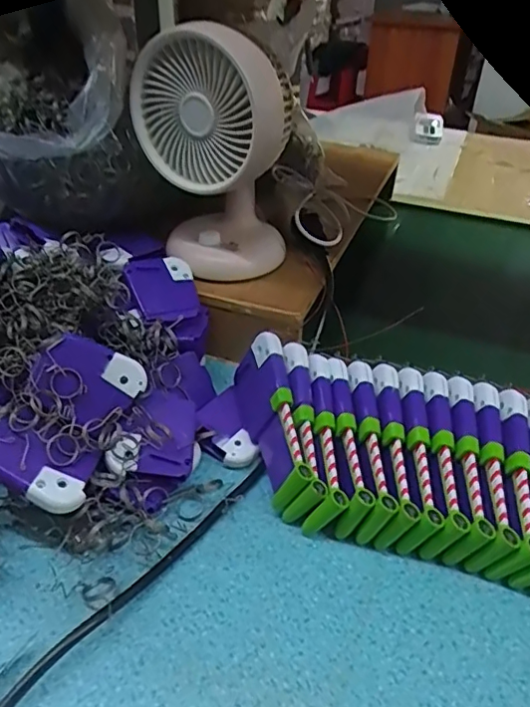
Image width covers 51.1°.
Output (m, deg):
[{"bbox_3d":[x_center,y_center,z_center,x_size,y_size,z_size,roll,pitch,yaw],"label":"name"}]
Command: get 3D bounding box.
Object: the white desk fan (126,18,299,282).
[{"bbox_3d":[-0.036,-0.146,0.420,0.109,0.176,0.079,7,37,7],"label":"white desk fan"}]

